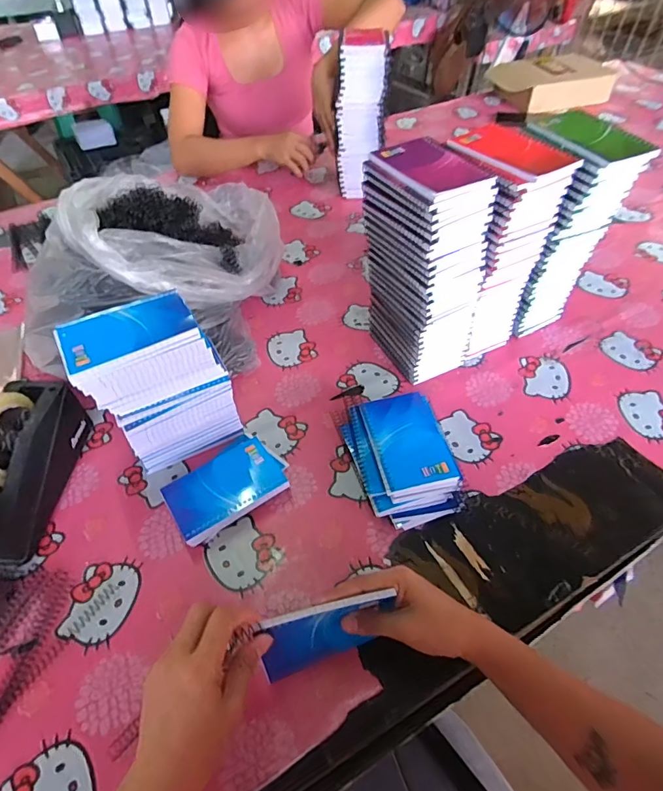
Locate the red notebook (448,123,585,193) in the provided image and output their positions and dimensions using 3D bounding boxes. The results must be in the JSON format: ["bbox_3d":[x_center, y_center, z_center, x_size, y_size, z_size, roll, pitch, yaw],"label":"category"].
[{"bbox_3d":[0.209,-0.278,0.541,0.102,0.020,0.122,-26,53,-19],"label":"red notebook"}]

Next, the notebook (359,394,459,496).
[{"bbox_3d":[0.089,0.053,0.560,0.082,0.008,0.131,-10,50,-6],"label":"notebook"}]

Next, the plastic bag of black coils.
[{"bbox_3d":[-0.227,-0.212,0.719,0.247,0.231,0.374,7,50,9],"label":"plastic bag of black coils"}]

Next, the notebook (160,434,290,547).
[{"bbox_3d":[-0.129,0.105,0.578,0.143,0.030,0.097,-31,55,-22],"label":"notebook"}]

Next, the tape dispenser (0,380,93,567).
[{"bbox_3d":[-0.371,0.076,0.550,0.070,0.128,0.204,1,49,4],"label":"tape dispenser"}]

